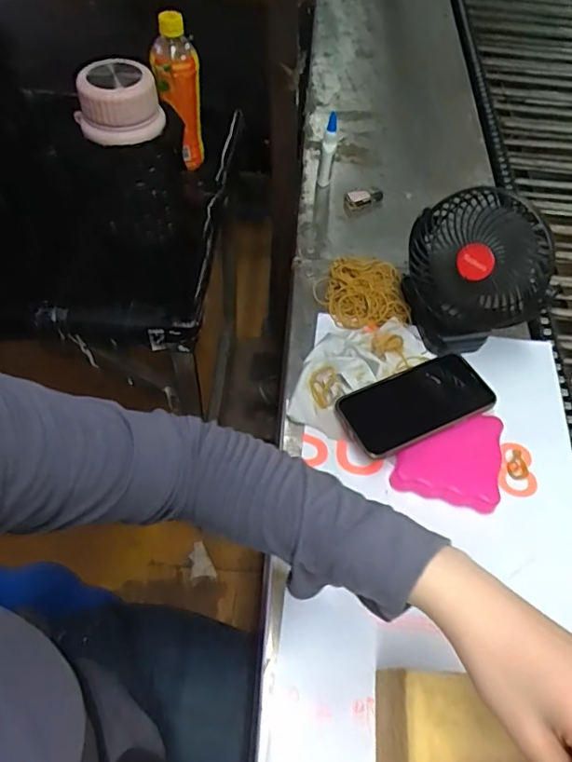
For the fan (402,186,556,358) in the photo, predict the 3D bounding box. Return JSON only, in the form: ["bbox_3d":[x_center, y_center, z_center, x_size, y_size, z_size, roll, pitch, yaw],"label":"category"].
[{"bbox_3d":[0.211,-0.117,0.620,0.155,0.170,0.092,18,56,6],"label":"fan"}]

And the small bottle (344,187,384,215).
[{"bbox_3d":[0.117,-0.271,0.820,0.070,0.022,0.029,-24,62,-20],"label":"small bottle"}]

